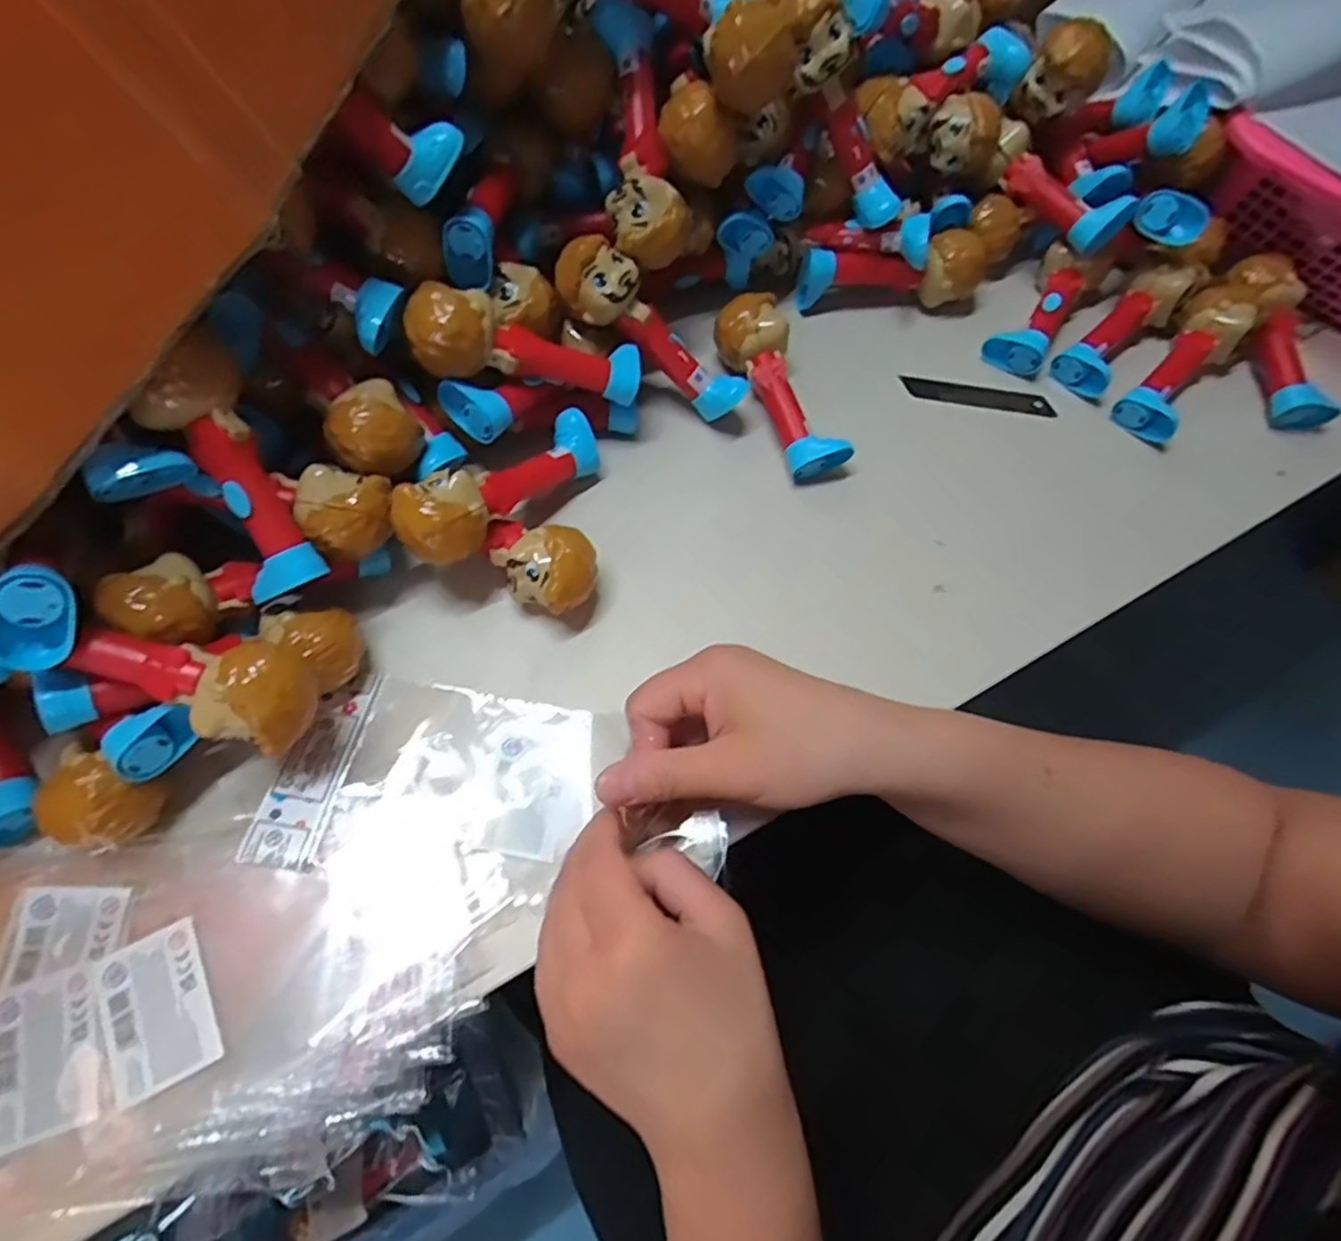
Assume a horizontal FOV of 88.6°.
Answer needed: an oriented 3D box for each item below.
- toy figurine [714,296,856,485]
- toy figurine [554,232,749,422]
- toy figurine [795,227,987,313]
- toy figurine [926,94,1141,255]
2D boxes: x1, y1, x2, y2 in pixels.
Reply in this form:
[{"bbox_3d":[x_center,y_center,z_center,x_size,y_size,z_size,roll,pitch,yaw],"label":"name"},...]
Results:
[{"bbox_3d":[0.066,-0.146,0.426,0.034,0.033,0.124,-23,81,-12],"label":"toy figurine"},{"bbox_3d":[-0.010,-0.166,0.398,0.126,0.029,0.032,37,64,-25],"label":"toy figurine"},{"bbox_3d":[0.151,-0.237,0.467,0.126,0.039,0.036,-2,66,-4],"label":"toy figurine"},{"bbox_3d":[0.235,-0.295,0.451,0.140,0.048,0.054,33,68,-2],"label":"toy figurine"}]

